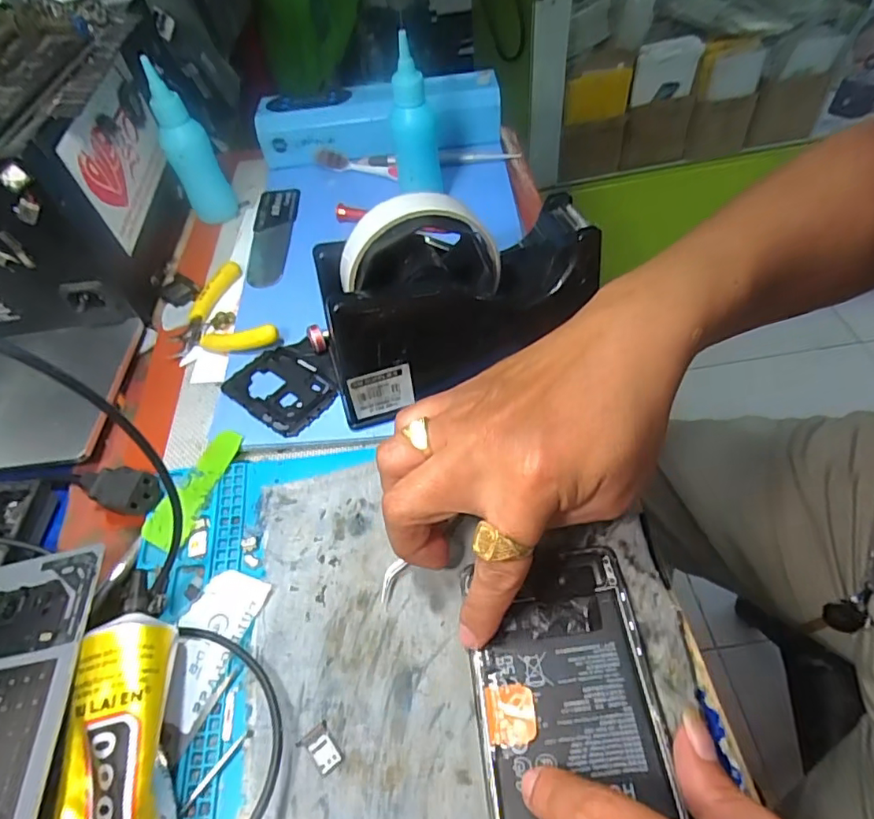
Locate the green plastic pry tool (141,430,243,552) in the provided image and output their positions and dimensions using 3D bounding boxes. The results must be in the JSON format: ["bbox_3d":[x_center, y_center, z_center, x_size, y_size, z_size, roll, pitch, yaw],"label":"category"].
[{"bbox_3d":[-0.134,0.042,0.306,0.022,0.007,0.071,15,55,14],"label":"green plastic pry tool"}]

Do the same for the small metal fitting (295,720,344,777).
[{"bbox_3d":[-0.048,0.143,0.233,0.013,0.004,0.018,-39,60,-23],"label":"small metal fitting"}]

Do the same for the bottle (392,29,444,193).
[{"bbox_3d":[-0.015,-0.201,0.395,0.033,0.110,0.038,-4,53,0],"label":"bottle"}]

